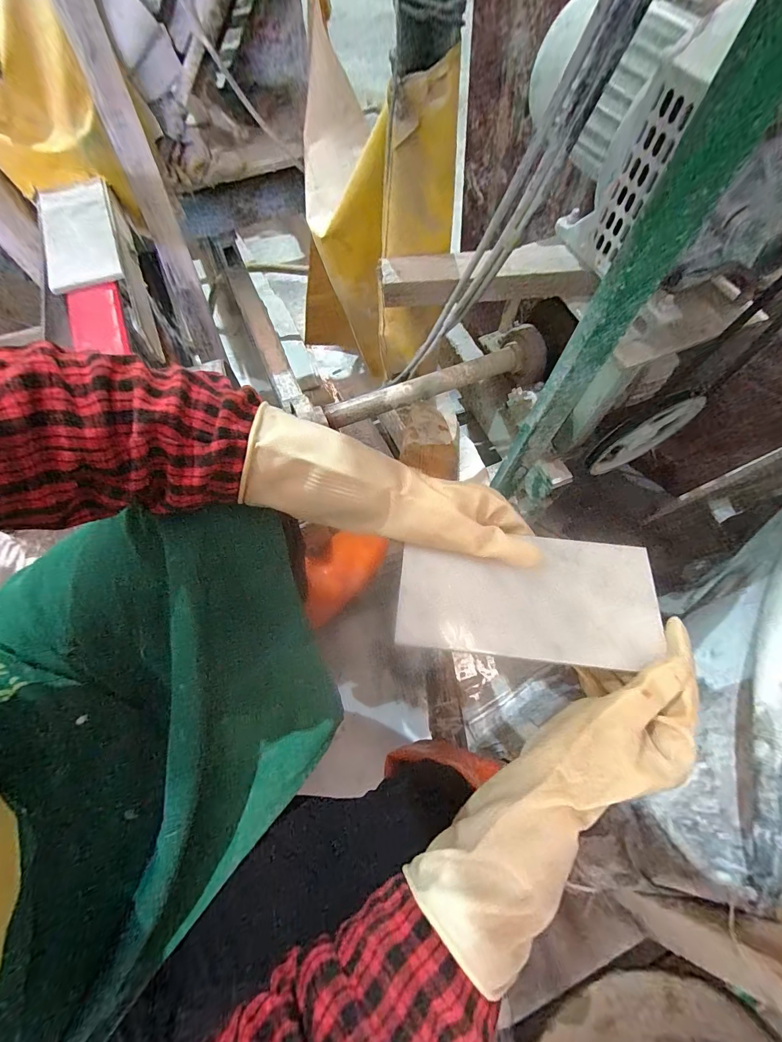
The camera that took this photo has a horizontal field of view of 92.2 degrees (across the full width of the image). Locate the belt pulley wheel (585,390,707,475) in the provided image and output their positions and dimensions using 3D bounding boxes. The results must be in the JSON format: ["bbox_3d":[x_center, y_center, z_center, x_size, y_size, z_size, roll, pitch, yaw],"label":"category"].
[{"bbox_3d":[0.463,-0.161,0.693,0.194,0.196,0.025,-20,68,-9],"label":"belt pulley wheel"}]

